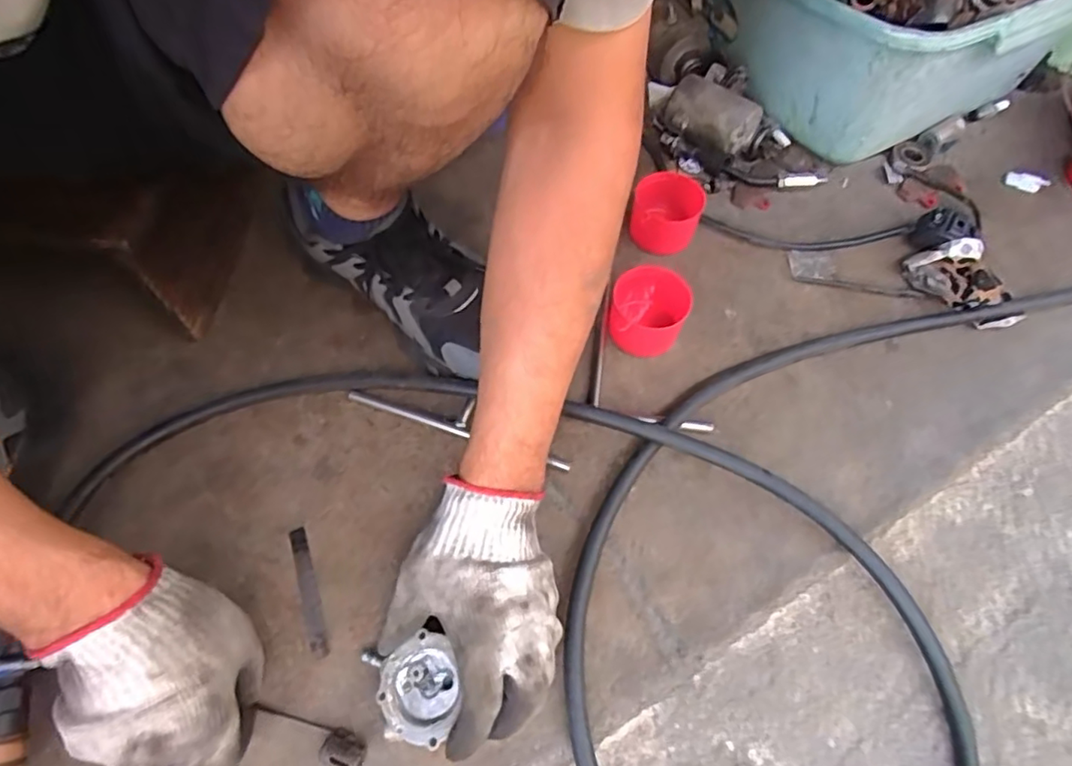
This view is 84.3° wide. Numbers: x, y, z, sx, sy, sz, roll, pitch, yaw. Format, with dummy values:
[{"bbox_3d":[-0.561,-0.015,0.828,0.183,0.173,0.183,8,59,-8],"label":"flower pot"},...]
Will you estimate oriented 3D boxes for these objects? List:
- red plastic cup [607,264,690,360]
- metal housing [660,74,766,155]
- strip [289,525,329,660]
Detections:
[{"bbox_3d":[0.099,-0.064,0.528,0.066,0.050,0.067,0,61,-1],"label":"red plastic cup"},{"bbox_3d":[0.188,-0.285,0.633,0.097,0.039,0.056,37,67,18],"label":"metal housing"},{"bbox_3d":[-0.165,0.150,0.429,0.013,0.004,0.094,-19,63,-11],"label":"strip"}]

